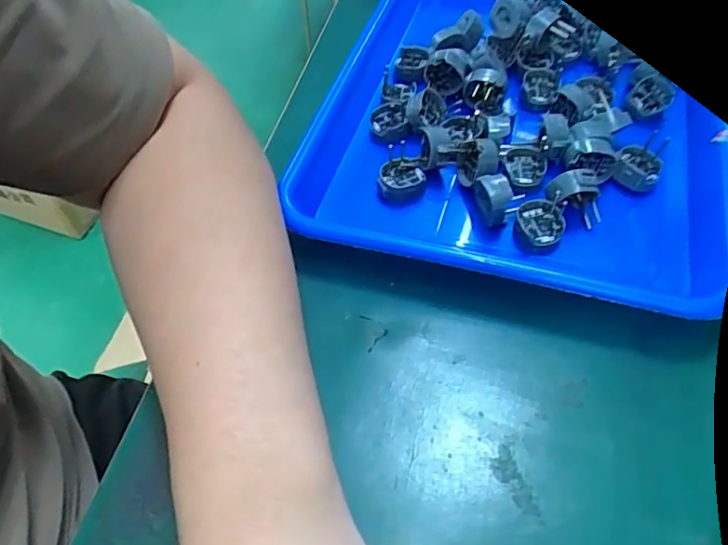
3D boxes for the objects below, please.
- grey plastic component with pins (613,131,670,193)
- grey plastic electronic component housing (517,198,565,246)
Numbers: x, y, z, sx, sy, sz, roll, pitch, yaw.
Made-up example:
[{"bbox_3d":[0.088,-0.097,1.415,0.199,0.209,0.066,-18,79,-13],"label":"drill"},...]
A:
[{"bbox_3d":[0.170,-0.066,0.347,0.025,0.021,0.036,32,62,25],"label":"grey plastic component with pins"},{"bbox_3d":[0.100,-0.029,0.322,0.023,0.015,0.027,-3,53,2],"label":"grey plastic electronic component housing"}]

